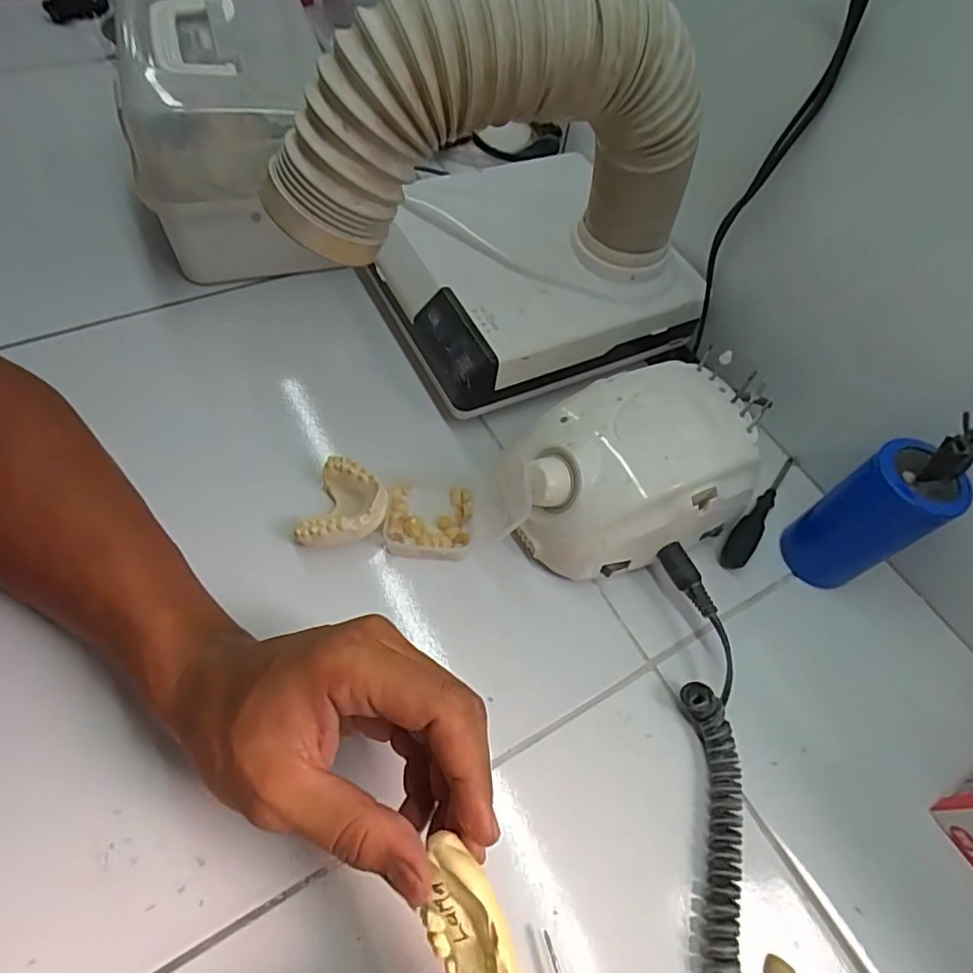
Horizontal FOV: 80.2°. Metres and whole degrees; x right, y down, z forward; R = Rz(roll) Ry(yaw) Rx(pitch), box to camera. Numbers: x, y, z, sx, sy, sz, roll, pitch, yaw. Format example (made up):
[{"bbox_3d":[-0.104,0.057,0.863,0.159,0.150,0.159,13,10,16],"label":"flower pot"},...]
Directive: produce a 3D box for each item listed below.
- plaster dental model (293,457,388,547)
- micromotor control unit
[{"bbox_3d":[-0.085,0.015,0.355,0.046,0.029,0.054,14,58,1],"label":"plaster dental model"},{"bbox_3d":[0.085,-0.005,0.355,0.135,0.078,0.105,-25,65,-21],"label":"micromotor control unit"}]

